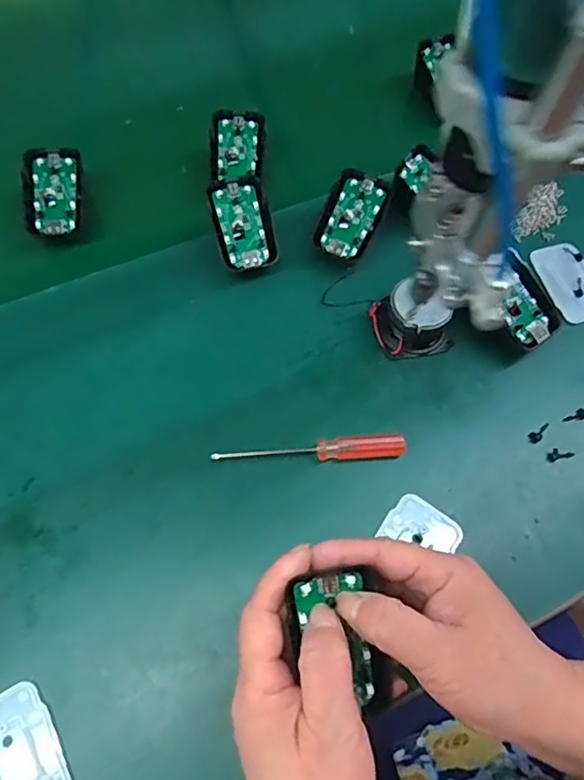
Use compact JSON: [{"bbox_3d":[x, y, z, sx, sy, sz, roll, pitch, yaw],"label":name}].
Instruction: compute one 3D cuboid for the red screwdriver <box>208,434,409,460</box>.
[{"bbox_3d":[0.012,0.042,0.377,0.125,0.011,0.014,-5,64,-6],"label":"red screwdriver"}]

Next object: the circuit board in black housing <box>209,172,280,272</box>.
[{"bbox_3d":[-0.038,-0.126,0.431,0.041,0.009,0.072,-15,85,-9],"label":"circuit board in black housing"}]

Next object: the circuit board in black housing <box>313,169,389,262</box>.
[{"bbox_3d":[0.045,-0.135,0.442,0.043,0.007,0.069,25,84,10],"label":"circuit board in black housing"}]

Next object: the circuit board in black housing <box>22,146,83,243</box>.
[{"bbox_3d":[-0.184,-0.152,0.447,0.043,0.017,0.070,-5,86,-9],"label":"circuit board in black housing"}]

